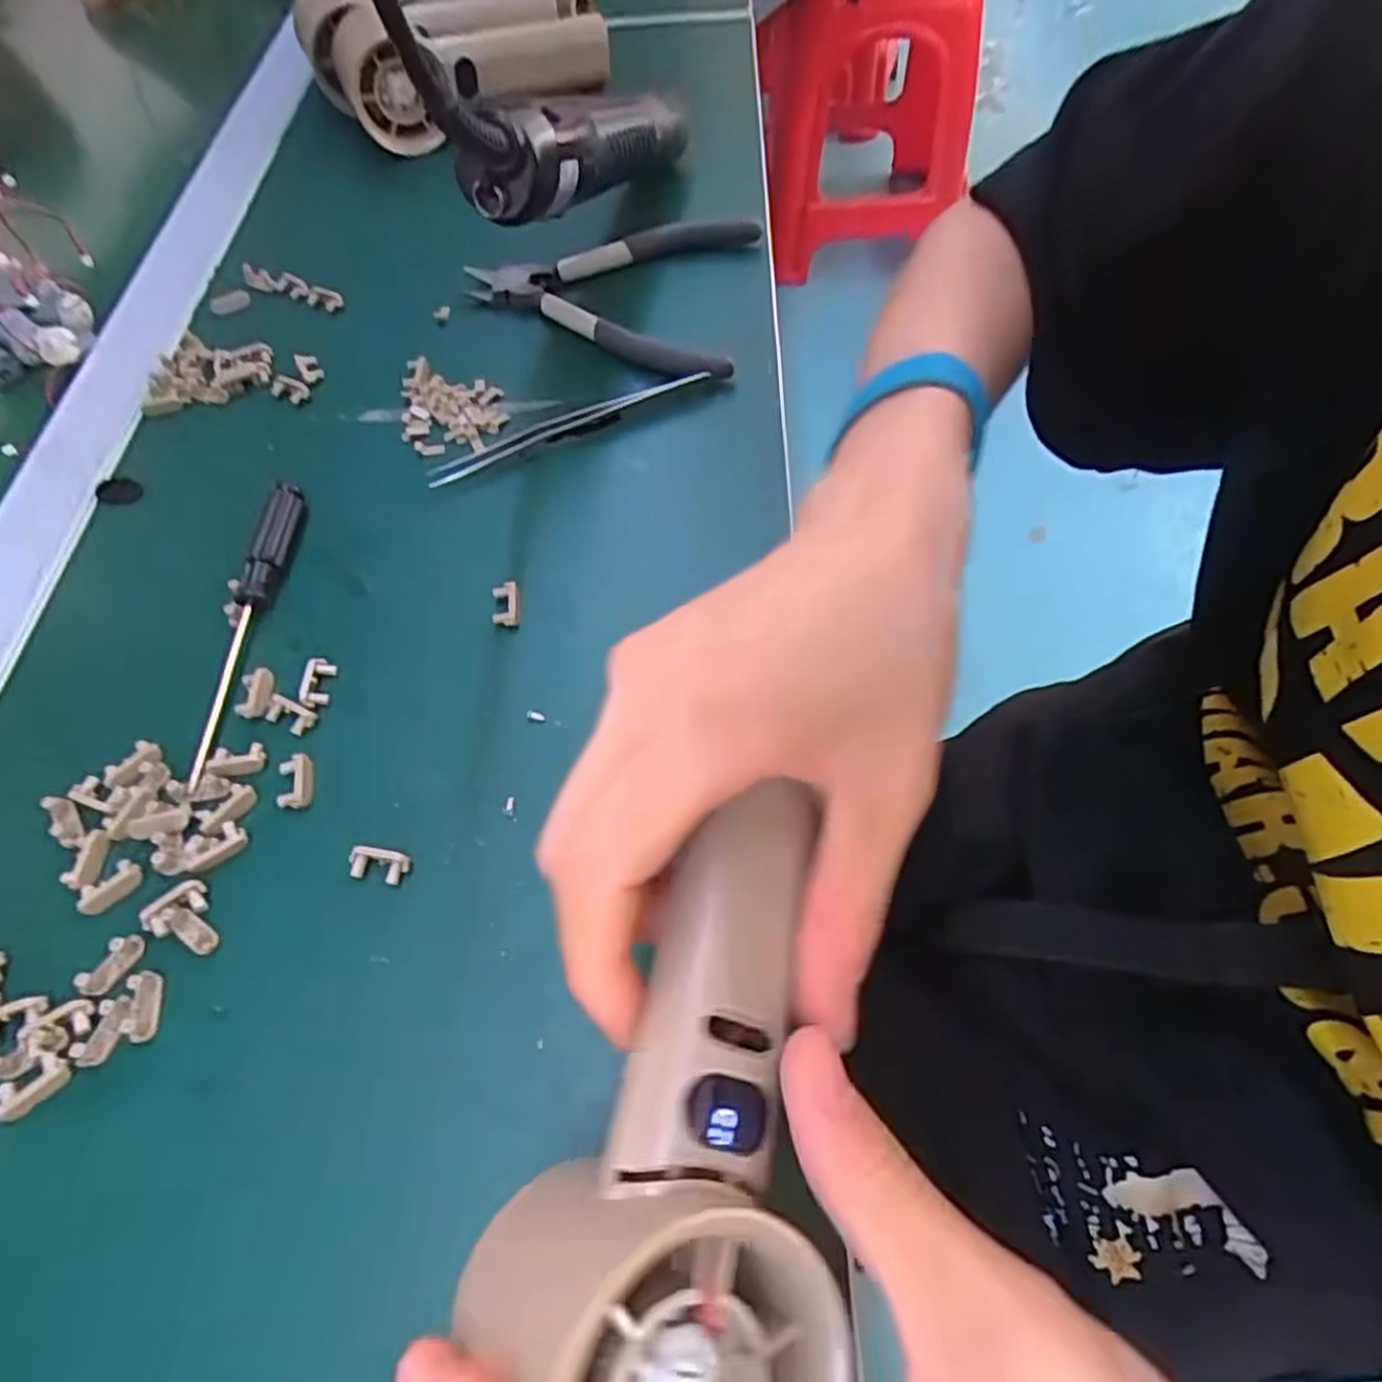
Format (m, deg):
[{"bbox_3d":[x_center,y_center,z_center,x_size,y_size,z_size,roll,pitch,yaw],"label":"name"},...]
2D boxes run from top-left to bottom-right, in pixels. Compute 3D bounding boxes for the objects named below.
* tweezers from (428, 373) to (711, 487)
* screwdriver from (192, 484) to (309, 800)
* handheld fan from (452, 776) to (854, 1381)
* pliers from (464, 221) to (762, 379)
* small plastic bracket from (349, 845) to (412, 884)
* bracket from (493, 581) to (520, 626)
[{"bbox_3d":[-0.052,-0.115,0.333,0.126,0.014,0.010,-20,61,-12],"label":"tweezers"},{"bbox_3d":[-0.169,-0.028,0.287,0.012,0.013,0.128,4,59,2],"label":"screwdriver"},{"bbox_3d":[-0.001,0.082,0.149,0.067,0.040,0.129,8,63,4],"label":"handheld fan"},{"bbox_3d":[-0.044,-0.206,0.391,0.144,0.025,0.113,7,60,7],"label":"pliers"},{"bbox_3d":[-0.101,0.056,0.246,0.019,0.007,0.010,11,59,6],"label":"small plastic bracket"},{"bbox_3d":[-0.071,-0.034,0.295,0.010,0.007,0.019,-5,59,-4],"label":"bracket"}]

